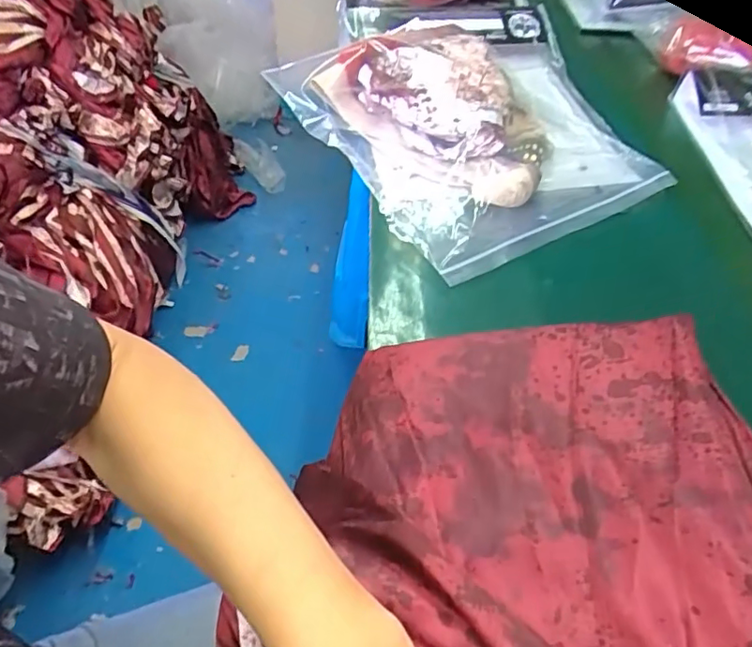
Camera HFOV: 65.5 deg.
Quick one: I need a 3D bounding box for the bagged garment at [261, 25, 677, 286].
[{"bbox_3d":[0.133,-0.239,0.674,0.387,0.098,0.371,-23,50,-22],"label":"bagged garment"}]

